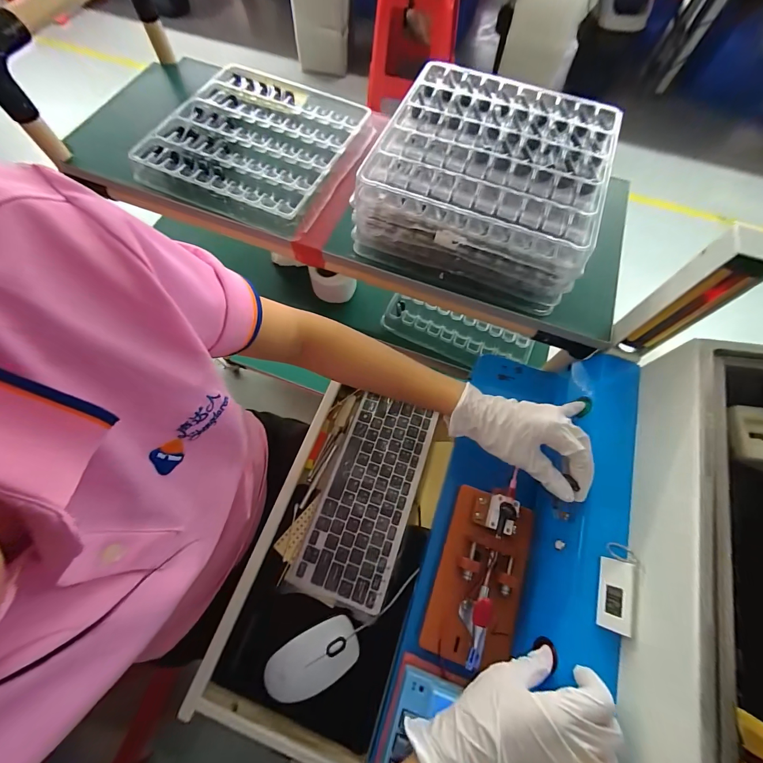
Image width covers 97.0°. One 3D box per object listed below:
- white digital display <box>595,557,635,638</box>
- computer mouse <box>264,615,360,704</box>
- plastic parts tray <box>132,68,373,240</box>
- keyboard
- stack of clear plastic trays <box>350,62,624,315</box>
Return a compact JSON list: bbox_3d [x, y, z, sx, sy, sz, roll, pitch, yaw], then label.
[{"bbox_3d":[0.208,0.190,0.300,0.013,0.027,0.056,37,64,-34],"label":"white digital display"},{"bbox_3d":[-0.077,0.313,0.378,0.101,0.030,0.057,-23,70,-11],"label":"computer mouse"},{"bbox_3d":[-0.169,-0.346,0.488,0.253,0.034,0.269,21,68,7],"label":"plastic parts tray"},{"bbox_3d":[-0.015,0.150,0.465,0.116,0.013,0.264,19,68,6],"label":"keyboard"},{"bbox_3d":[0.128,-0.245,0.419,0.247,0.096,0.247,22,69,7],"label":"stack of clear plastic trays"}]

